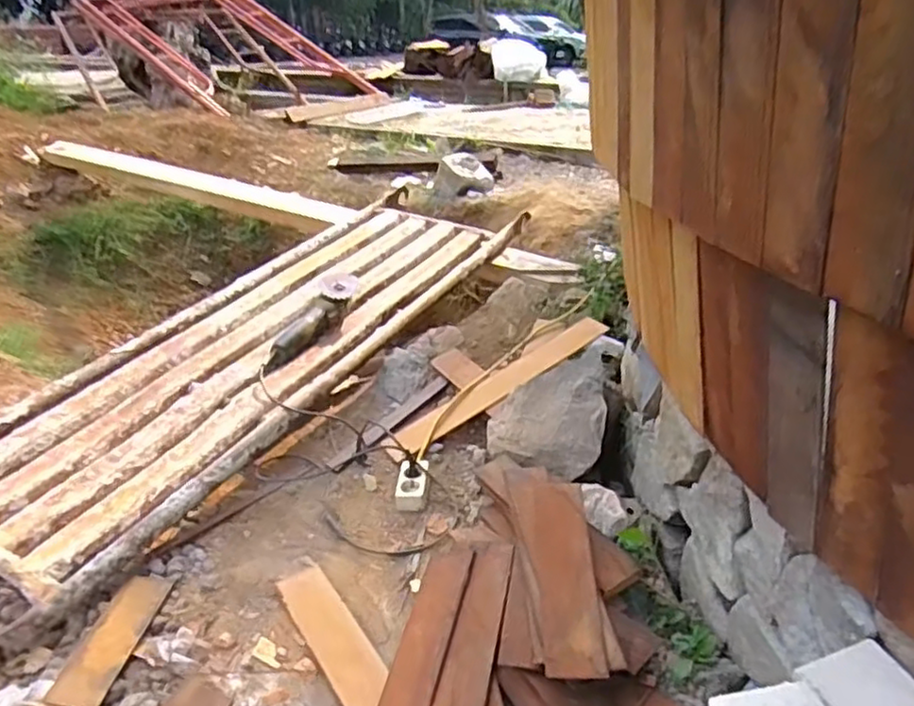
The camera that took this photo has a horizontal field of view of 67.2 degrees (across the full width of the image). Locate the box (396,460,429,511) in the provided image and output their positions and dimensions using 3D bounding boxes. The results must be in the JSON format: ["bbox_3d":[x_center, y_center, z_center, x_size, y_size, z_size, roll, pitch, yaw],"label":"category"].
[{"bbox_3d":[-0.085,0.254,1.335,0.064,0.039,0.114,1,27,4],"label":"box"}]

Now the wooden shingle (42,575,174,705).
[{"bbox_3d":[-0.514,0.426,1.031,0.076,0.012,0.227,12,27,1],"label":"wooden shingle"}]

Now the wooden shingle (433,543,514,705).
[{"bbox_3d":[0.027,0.400,0.964,0.066,0.008,0.328,3,35,15],"label":"wooden shingle"}]

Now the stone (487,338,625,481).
[{"bbox_3d":[0.198,0.101,1.410,0.228,0.102,0.341,8,28,18],"label":"stone"}]

